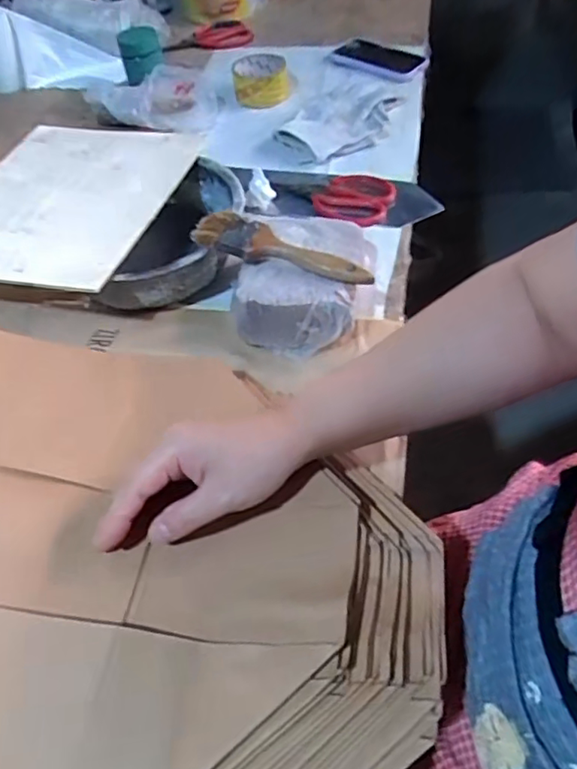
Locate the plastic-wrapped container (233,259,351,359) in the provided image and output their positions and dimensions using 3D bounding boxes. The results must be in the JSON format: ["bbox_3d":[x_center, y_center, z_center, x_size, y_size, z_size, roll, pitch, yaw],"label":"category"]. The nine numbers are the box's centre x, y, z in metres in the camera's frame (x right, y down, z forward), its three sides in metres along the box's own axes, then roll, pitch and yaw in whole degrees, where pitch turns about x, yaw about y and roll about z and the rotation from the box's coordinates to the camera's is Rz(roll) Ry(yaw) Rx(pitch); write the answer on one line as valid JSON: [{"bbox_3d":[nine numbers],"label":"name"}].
[{"bbox_3d":[0.004,-0.073,0.579,0.119,0.066,0.071,14,54,15],"label":"plastic-wrapped container"}]

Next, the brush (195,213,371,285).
[{"bbox_3d":[-0.009,-0.127,0.562,0.177,0.027,0.042,20,56,19],"label":"brush"}]

